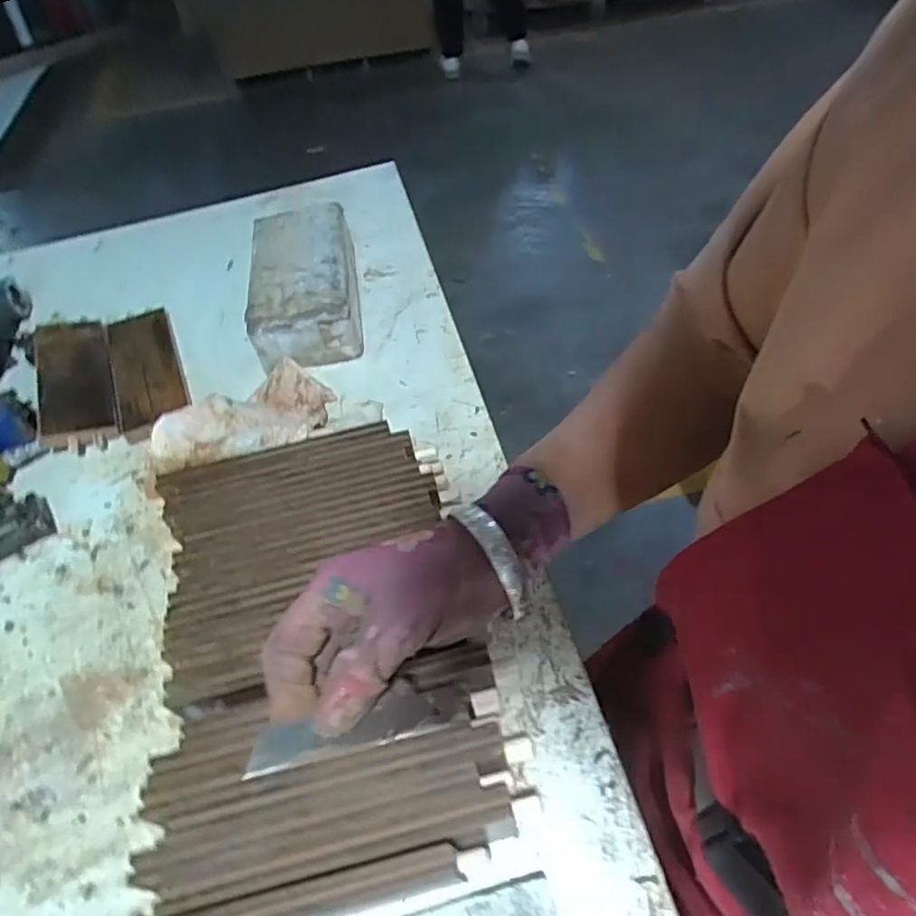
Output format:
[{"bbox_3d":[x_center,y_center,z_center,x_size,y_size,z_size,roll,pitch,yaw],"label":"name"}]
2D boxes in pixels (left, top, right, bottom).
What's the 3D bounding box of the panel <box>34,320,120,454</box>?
[{"bbox_3d":[-0.397,-0.086,0.646,0.068,0.017,0.200,-15,50,-22],"label":"panel"}]

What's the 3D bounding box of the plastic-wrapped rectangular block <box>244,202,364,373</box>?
[{"bbox_3d":[-0.161,-0.192,0.670,0.111,0.059,0.219,-11,51,-2],"label":"plastic-wrapped rectangular block"}]

